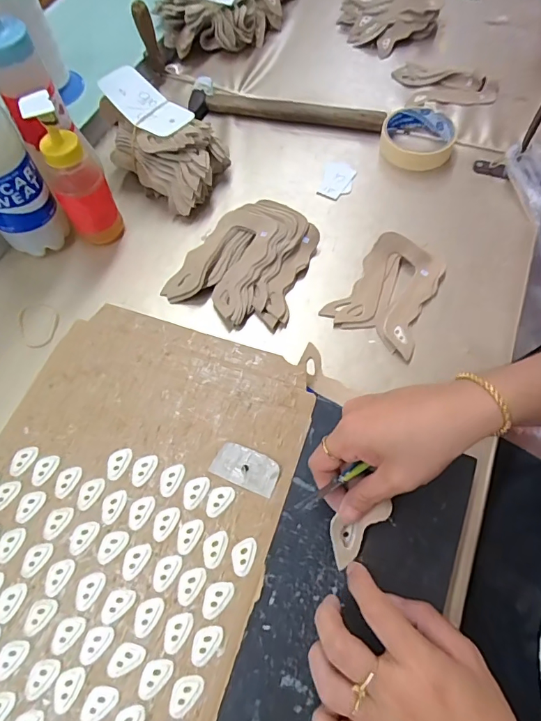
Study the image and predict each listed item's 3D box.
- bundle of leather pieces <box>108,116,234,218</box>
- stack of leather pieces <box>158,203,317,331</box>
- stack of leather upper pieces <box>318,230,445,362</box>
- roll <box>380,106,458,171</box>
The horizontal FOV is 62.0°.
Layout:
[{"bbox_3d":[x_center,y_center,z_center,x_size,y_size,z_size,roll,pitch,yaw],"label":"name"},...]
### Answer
[{"bbox_3d":[-0.105,-0.237,0.515,0.109,0.071,0.107,34,69,17],"label":"bundle of leather pieces"},{"bbox_3d":[-0.022,-0.104,0.468,0.119,0.026,0.143,24,66,13],"label":"stack of leather pieces"},{"bbox_3d":[0.119,-0.073,0.450,0.089,0.022,0.119,26,67,14],"label":"stack of leather upper pieces"},{"bbox_3d":[0.180,-0.271,0.549,0.083,0.026,0.097,19,65,11],"label":"roll"}]

